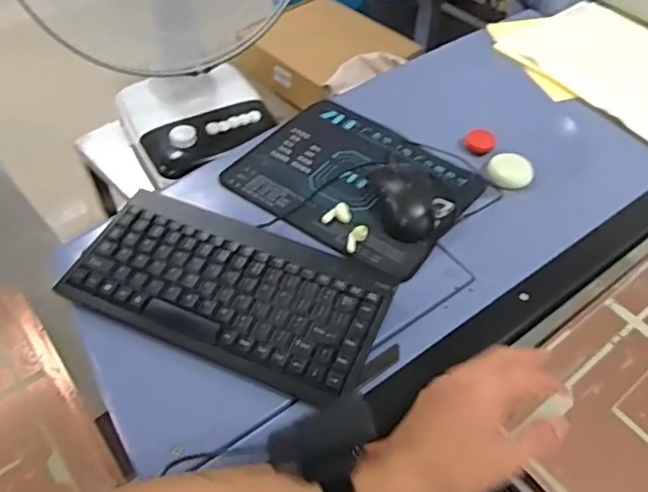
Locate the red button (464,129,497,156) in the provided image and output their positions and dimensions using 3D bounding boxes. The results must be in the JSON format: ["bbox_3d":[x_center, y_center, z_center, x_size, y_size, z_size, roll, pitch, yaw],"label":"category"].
[{"bbox_3d":[0.205,-0.136,0.762,0.038,0.016,0.033,17,50,13],"label":"red button"}]

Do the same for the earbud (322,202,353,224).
[{"bbox_3d":[0.015,-0.036,0.629,0.032,0.011,0.021,0,49,-1],"label":"earbud"}]

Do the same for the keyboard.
[{"bbox_3d":[-0.089,0.042,0.553,0.287,0.037,0.149,18,51,14],"label":"keyboard"}]

